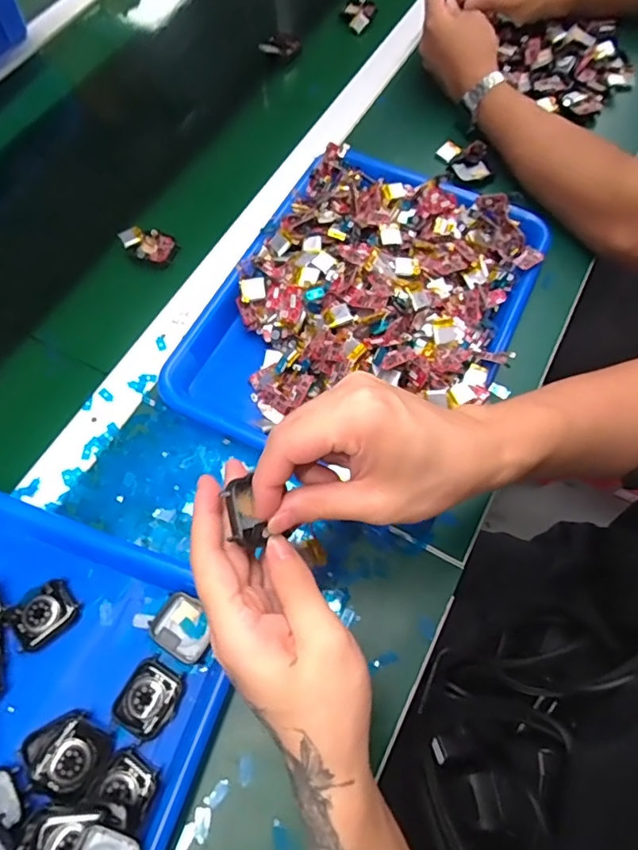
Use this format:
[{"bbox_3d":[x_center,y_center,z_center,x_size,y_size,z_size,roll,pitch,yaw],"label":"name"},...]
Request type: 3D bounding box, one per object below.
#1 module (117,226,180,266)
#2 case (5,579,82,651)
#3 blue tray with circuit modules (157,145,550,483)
[{"bbox_3d":[-0.170,-0.182,0.525,0.057,0.009,0.034,26,77,1],"label":"module"},{"bbox_3d":[-0.198,0.137,0.377,0.033,0.013,0.044,42,72,17],"label":"case"},{"bbox_3d":[0.045,-0.111,0.462,0.247,0.069,0.328,25,68,11],"label":"blue tray with circuit modules"}]

